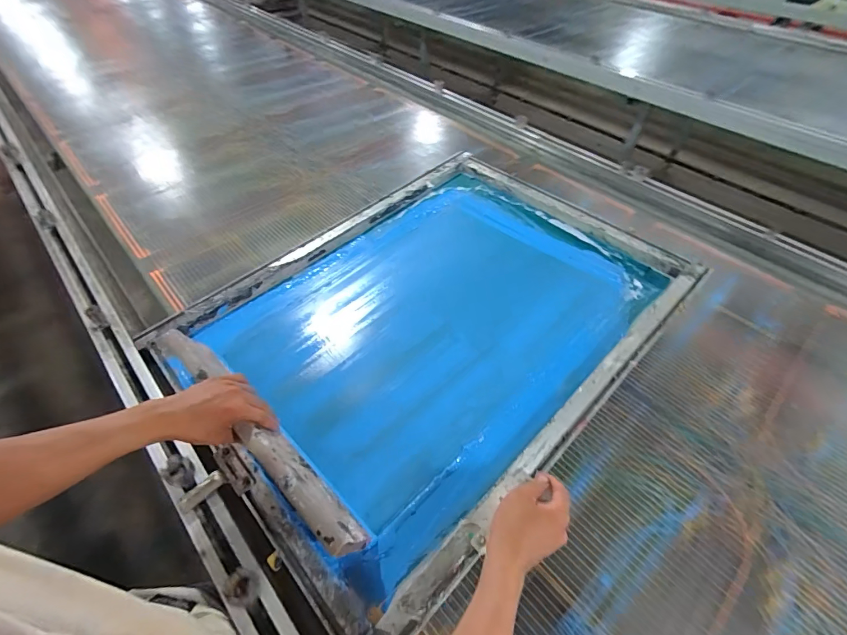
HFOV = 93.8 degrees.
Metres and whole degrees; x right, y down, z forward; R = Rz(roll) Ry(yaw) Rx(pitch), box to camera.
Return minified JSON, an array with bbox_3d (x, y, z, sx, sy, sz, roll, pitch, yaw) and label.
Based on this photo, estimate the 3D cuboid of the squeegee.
[{"bbox_3d":[-0.268,0.139,0.579,0.519,0.100,0.045,34,56,28],"label":"squeegee"}]

